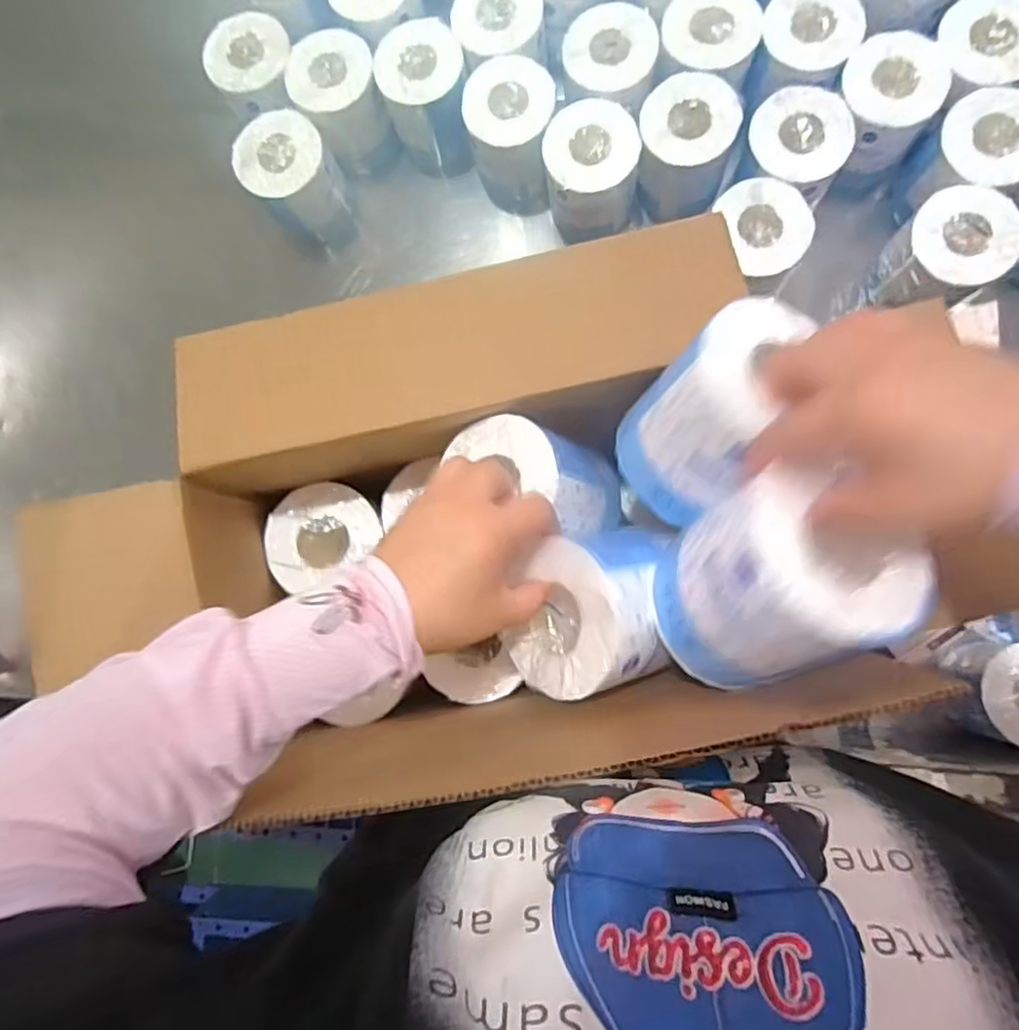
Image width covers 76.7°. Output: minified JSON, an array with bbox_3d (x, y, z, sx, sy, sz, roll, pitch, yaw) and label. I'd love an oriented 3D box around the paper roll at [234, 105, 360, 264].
[{"bbox_3d":[-0.249,-0.392,0.776,0.099,0.144,0.096,-1,85,6],"label":"paper roll"}]

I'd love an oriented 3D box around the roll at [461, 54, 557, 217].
[{"bbox_3d":[0.005,-0.424,0.730,0.096,0.110,0.113,-3,85,6],"label":"roll"}]

